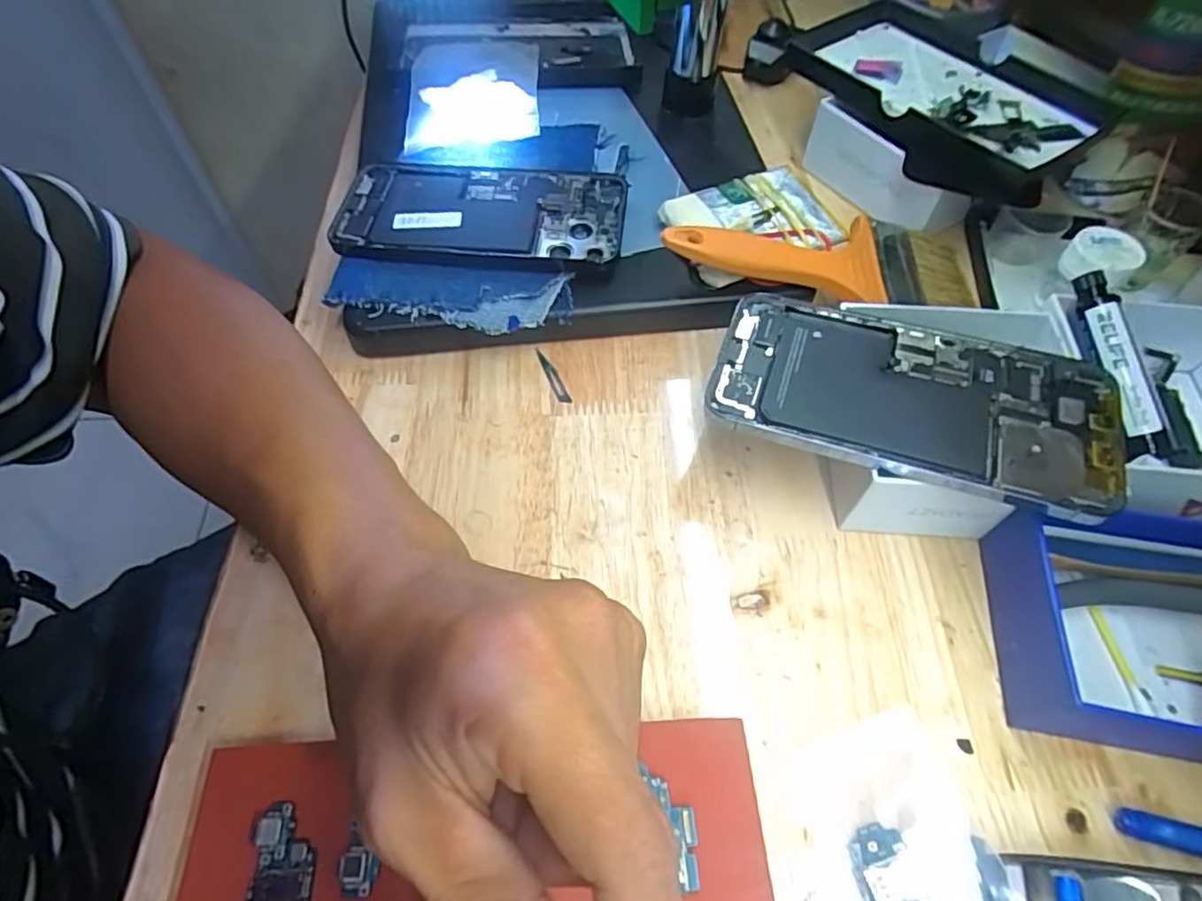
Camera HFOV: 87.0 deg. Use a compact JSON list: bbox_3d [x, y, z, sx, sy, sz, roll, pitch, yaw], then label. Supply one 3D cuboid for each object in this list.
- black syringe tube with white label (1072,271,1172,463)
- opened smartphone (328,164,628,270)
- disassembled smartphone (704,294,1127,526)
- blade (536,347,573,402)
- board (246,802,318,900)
[{"bbox_3d":[0.233,-0.039,0.286,0.016,0.012,0.086,-10,79,-7],"label":"black syringe tube with white label"},{"bbox_3d":[-0.067,-0.132,0.354,0.155,0.013,0.078,4,57,2],"label":"opened smartphone"},{"bbox_3d":[0.127,-0.024,0.264,0.155,0.013,0.076,19,59,11],"label":"disassembled smartphone"},{"bbox_3d":[-0.025,-0.039,0.334,0.006,0.004,0.040,-24,59,-7],"label":"blade"},{"bbox_3d":[-0.106,0.139,0.207,0.022,0.004,0.041,-7,57,-5],"label":"board"}]

